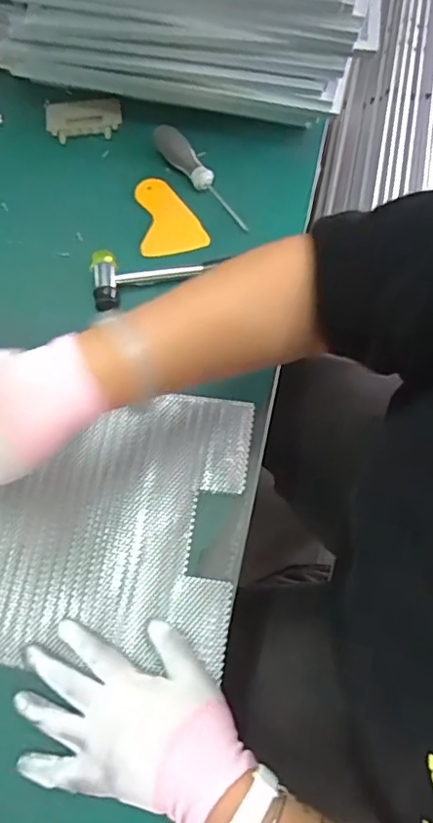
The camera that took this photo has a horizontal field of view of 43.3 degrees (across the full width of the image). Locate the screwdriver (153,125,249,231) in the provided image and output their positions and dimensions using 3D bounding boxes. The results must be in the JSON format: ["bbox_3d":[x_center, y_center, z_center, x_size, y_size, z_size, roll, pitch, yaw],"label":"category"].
[{"bbox_3d":[-0.015,-0.261,0.599,0.025,0.027,0.157,-38,74,-12],"label":"screwdriver"}]

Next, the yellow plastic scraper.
[{"bbox_3d":[-0.053,-0.214,0.594,0.070,0.010,0.097,-13,70,-4],"label":"yellow plastic scraper"}]

